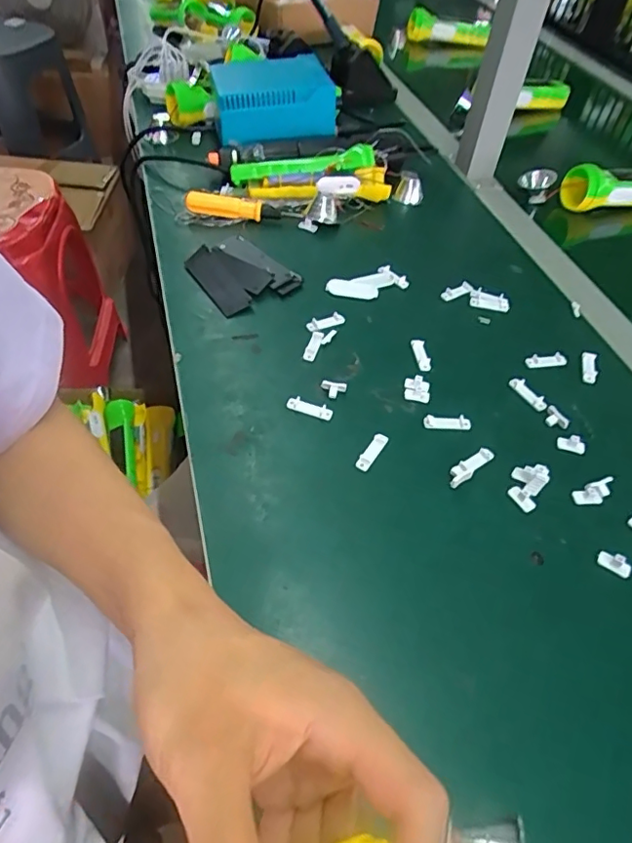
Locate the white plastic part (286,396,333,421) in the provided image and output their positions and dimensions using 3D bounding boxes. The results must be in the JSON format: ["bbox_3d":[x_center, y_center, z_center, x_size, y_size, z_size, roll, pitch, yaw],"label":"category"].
[{"bbox_3d":[-0.005,-0.011,0.433,0.037,0.006,0.012,16,51,8],"label":"white plastic part"}]

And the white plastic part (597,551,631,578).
[{"bbox_3d":[0.198,0.094,0.359,0.020,0.012,0.009,33,57,20],"label":"white plastic part"}]

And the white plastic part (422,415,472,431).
[{"bbox_3d":[0.104,0.000,0.431,0.036,0.004,0.011,4,50,-2],"label":"white plastic part"}]

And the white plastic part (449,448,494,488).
[{"bbox_3d":[0.114,0.033,0.405,0.045,0.008,0.013,-32,60,-28],"label":"white plastic part"}]

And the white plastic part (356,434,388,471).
[{"bbox_3d":[0.042,0.022,0.409,0.010,0.006,0.035,31,54,19],"label":"white plastic part"}]

